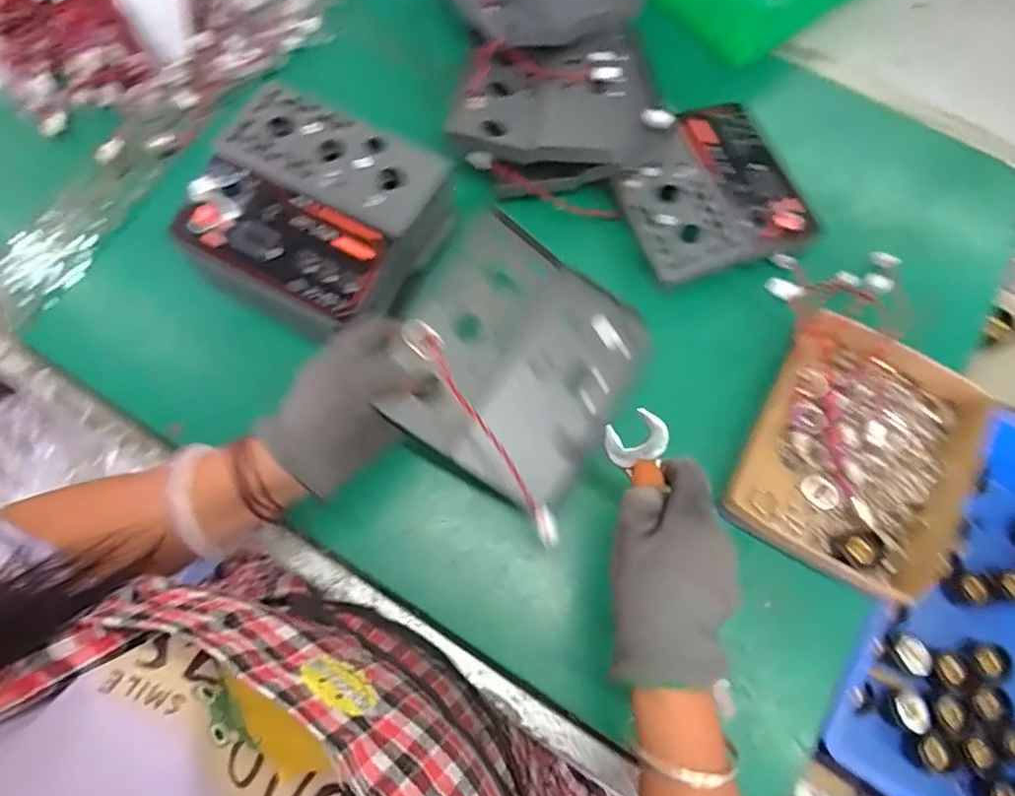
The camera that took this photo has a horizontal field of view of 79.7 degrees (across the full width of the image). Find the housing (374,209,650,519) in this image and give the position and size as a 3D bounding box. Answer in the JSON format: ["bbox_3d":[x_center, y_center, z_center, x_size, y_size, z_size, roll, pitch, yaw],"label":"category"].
[{"bbox_3d":[0.000,-0.023,0.430,0.156,0.033,0.163,36,85,-11],"label":"housing"}]

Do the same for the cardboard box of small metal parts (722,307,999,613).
[{"bbox_3d":[0.254,0.038,0.446,0.148,0.048,0.185,28,74,7],"label":"cardboard box of small metal parts"}]

